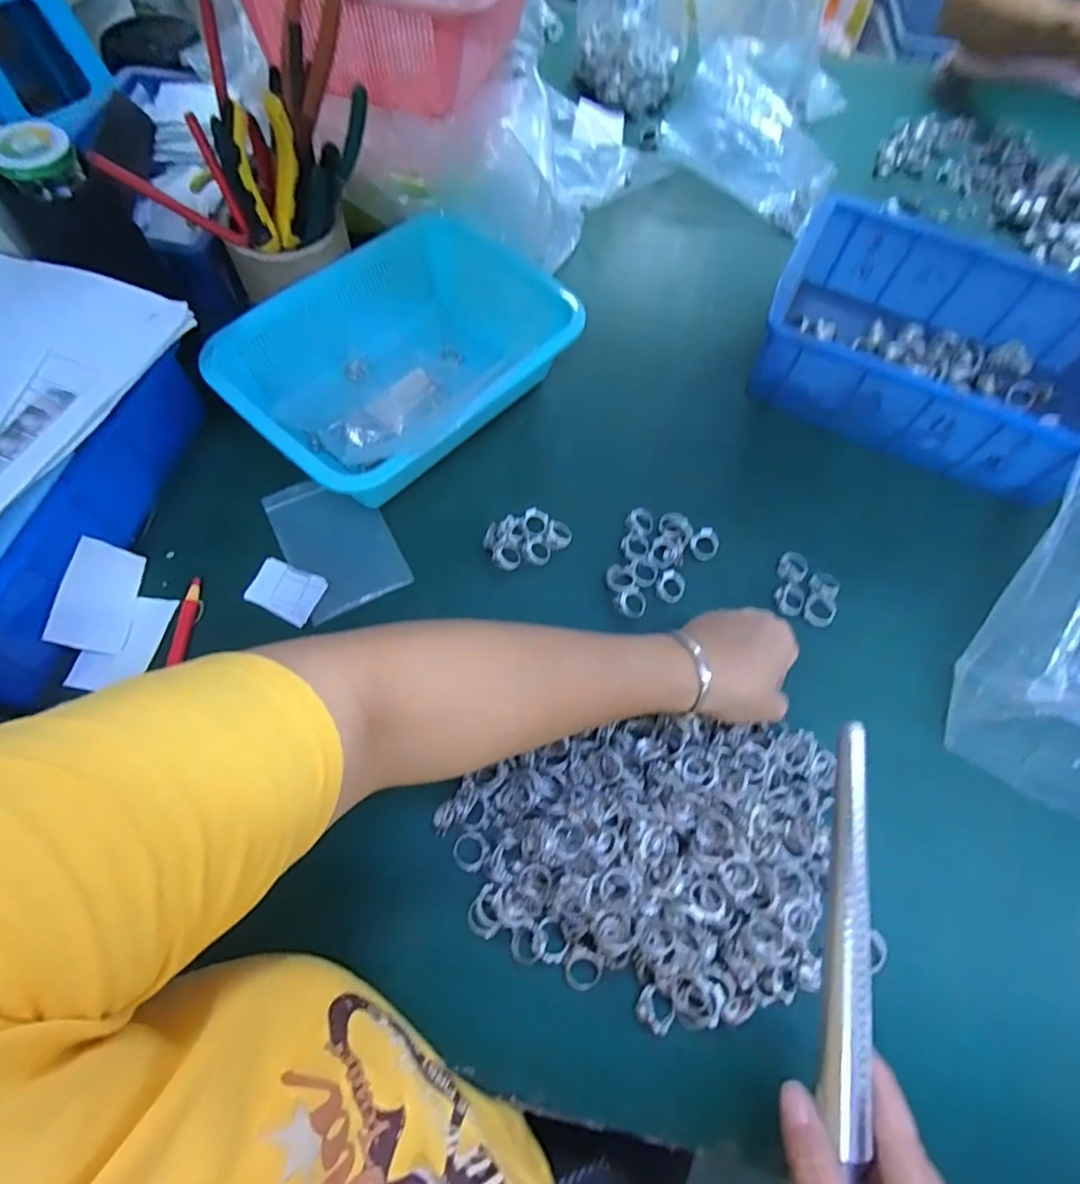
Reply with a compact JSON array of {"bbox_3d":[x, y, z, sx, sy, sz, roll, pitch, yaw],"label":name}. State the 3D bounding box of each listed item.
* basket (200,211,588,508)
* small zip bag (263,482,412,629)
[{"bbox_3d":[-0.105,-0.201,0.492,0.201,0.072,0.291,38,69,14],"label":"basket"},{"bbox_3d":[-0.162,-0.044,0.457,0.078,0.004,0.129,-25,69,-14],"label":"small zip bag"}]

